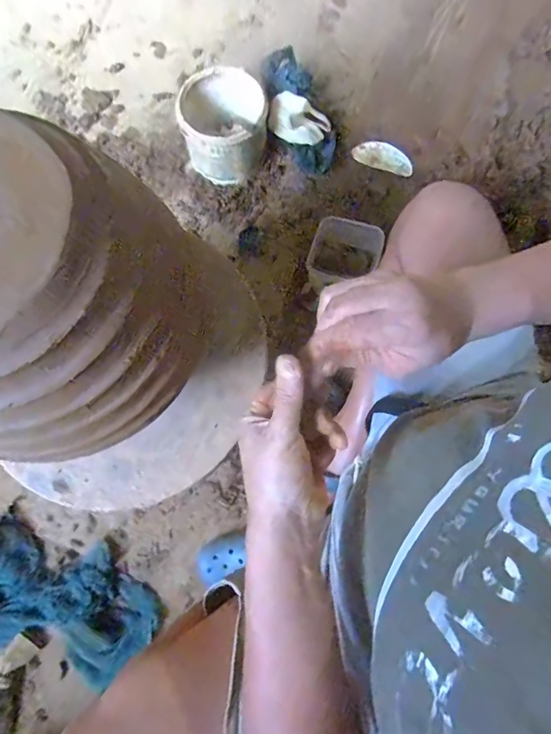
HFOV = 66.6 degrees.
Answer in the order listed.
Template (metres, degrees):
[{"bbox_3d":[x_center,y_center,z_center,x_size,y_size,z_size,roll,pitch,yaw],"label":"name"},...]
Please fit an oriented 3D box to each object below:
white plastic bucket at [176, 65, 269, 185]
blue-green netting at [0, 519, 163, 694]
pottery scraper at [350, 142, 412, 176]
[{"bbox_3d":[-0.104,-0.506,0.897,0.173,0.144,0.176,0,77,2],"label":"white plastic bucket"},{"bbox_3d":[-0.384,0.400,0.722,0.368,0.079,0.195,20,79,6],"label":"blue-green netting"},{"bbox_3d":[0.245,-0.473,0.946,0.137,0.013,0.058,21,96,2],"label":"pottery scraper"}]

